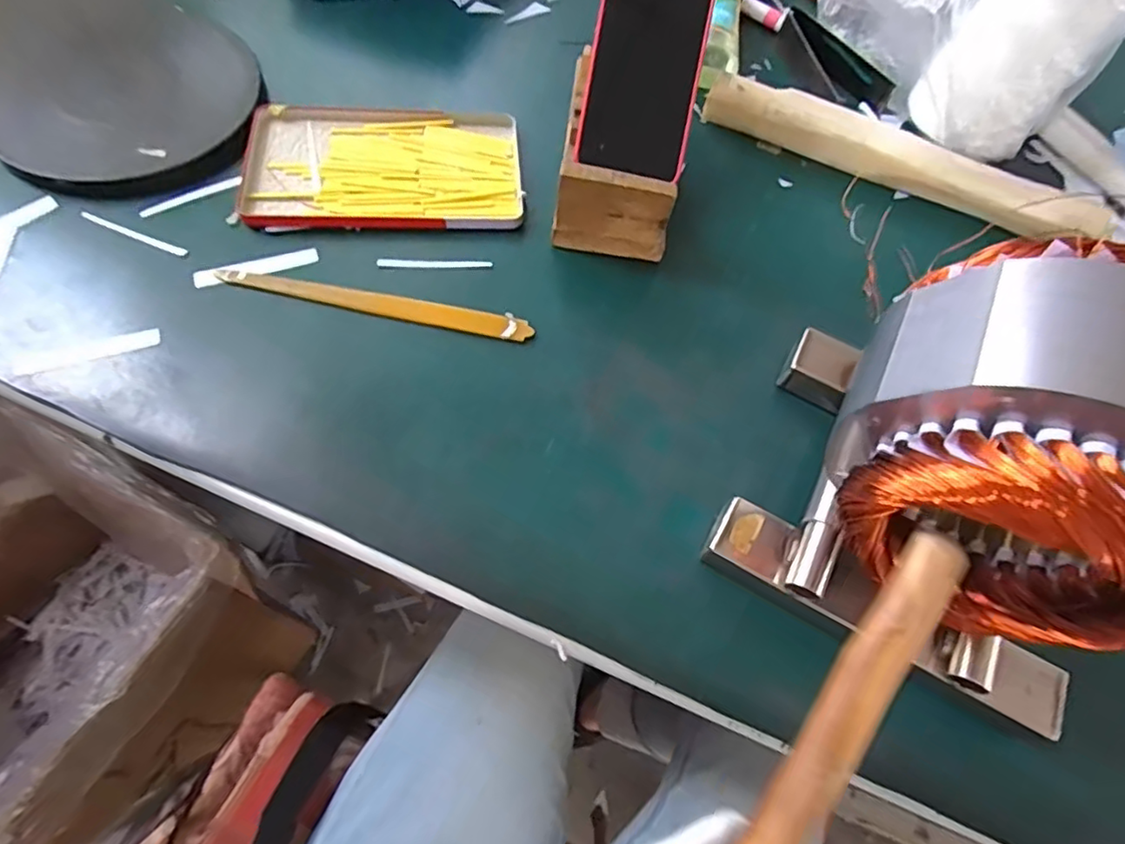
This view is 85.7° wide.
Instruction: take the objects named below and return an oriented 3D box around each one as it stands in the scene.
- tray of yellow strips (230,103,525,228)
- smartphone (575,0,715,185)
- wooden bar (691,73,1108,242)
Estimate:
[{"bbox_3d":[-0.135,-0.202,0.470,0.201,0.014,0.129,-2,64,-5],"label":"tray of yellow strips"},{"bbox_3d":[0.062,-0.260,0.442,0.079,0.009,0.153,11,99,-3],"label":"smartphone"},{"bbox_3d":[0.273,-0.218,0.496,0.319,0.024,0.042,25,65,8],"label":"wooden bar"}]

